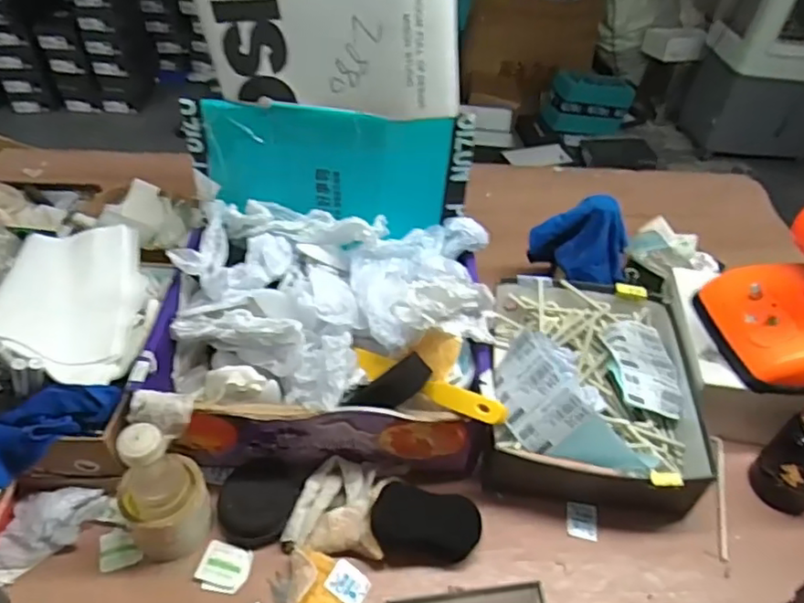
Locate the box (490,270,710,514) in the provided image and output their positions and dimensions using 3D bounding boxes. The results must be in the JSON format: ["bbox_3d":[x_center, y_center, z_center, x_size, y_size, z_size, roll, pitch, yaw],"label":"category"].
[{"bbox_3d":[0.248,0.107,0.820,0.261,0.126,0.325,5,44,1],"label":"box"}]

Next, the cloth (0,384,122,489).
[{"bbox_3d":[-0.399,0.140,0.688,0.160,0.049,0.074,-22,50,-24],"label":"cloth"}]

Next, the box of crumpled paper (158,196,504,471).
[{"bbox_3d":[-0.091,0.040,0.776,0.393,0.177,0.291,2,45,-2],"label":"box of crumpled paper"}]

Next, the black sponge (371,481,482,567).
[{"bbox_3d":[0.026,0.256,0.693,0.119,0.062,0.072,10,45,6],"label":"black sponge"}]

